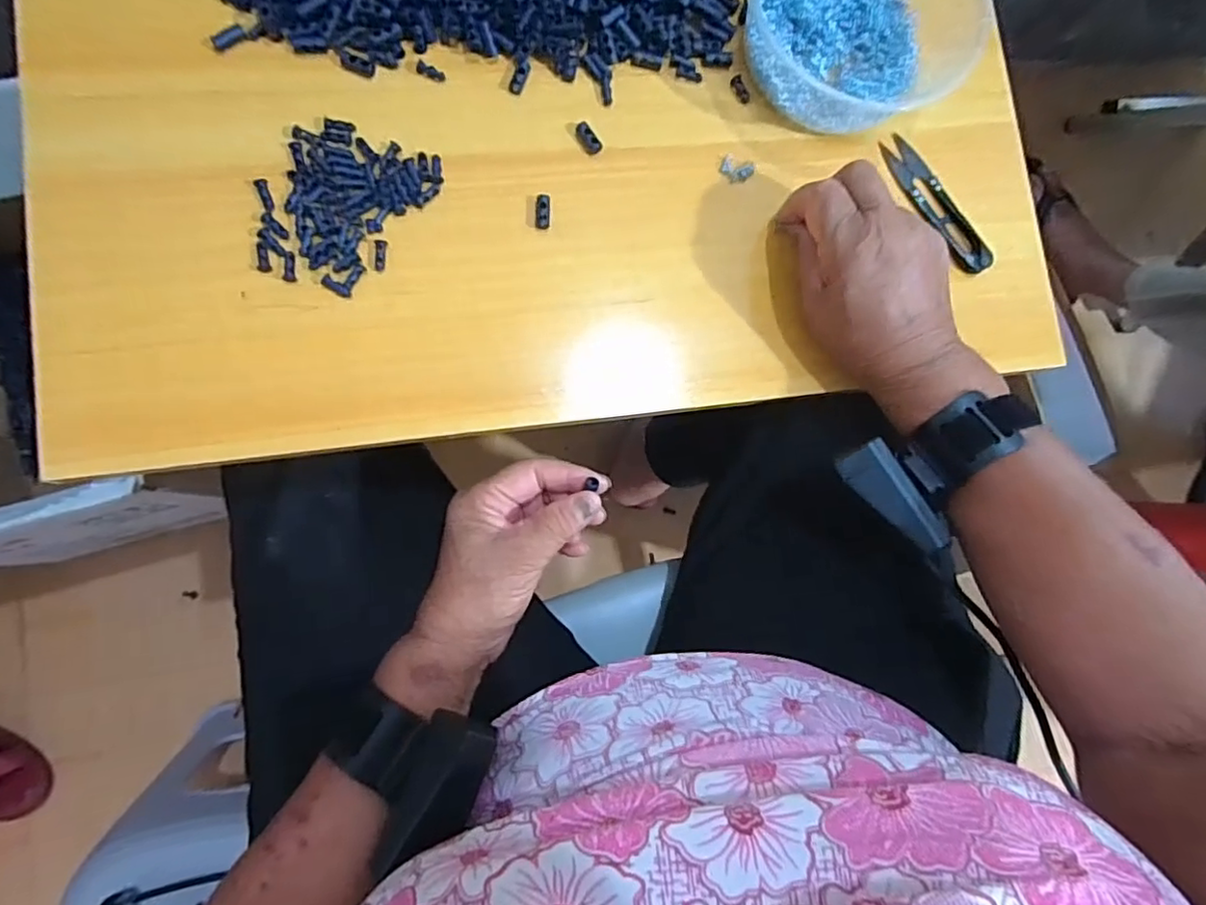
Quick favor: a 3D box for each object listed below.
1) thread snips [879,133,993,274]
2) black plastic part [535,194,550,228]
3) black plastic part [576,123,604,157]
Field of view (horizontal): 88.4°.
[{"bbox_3d":[0.217,-0.162,0.404,0.024,0.012,0.104,-36,91,-10],"label":"thread snips"},{"bbox_3d":[-0.035,-0.142,0.363,0.008,0.005,0.019,2,85,-8],"label":"black plastic part"},{"bbox_3d":[-0.009,-0.190,0.374,0.010,0.006,0.020,-32,90,-10],"label":"black plastic part"}]

